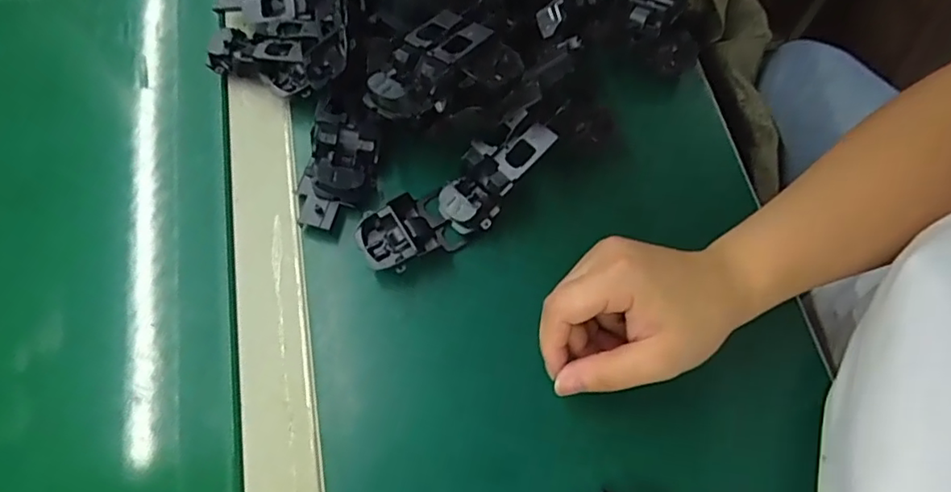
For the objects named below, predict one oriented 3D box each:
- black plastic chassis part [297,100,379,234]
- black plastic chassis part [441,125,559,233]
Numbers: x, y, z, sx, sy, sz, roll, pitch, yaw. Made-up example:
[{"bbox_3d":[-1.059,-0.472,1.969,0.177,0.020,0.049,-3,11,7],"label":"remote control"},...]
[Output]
[{"bbox_3d":[-0.088,-0.046,0.372,0.040,0.033,0.069,17,67,5],"label":"black plastic chassis part"},{"bbox_3d":[0.013,-0.042,0.358,0.081,0.015,0.034,-43,72,18],"label":"black plastic chassis part"}]

